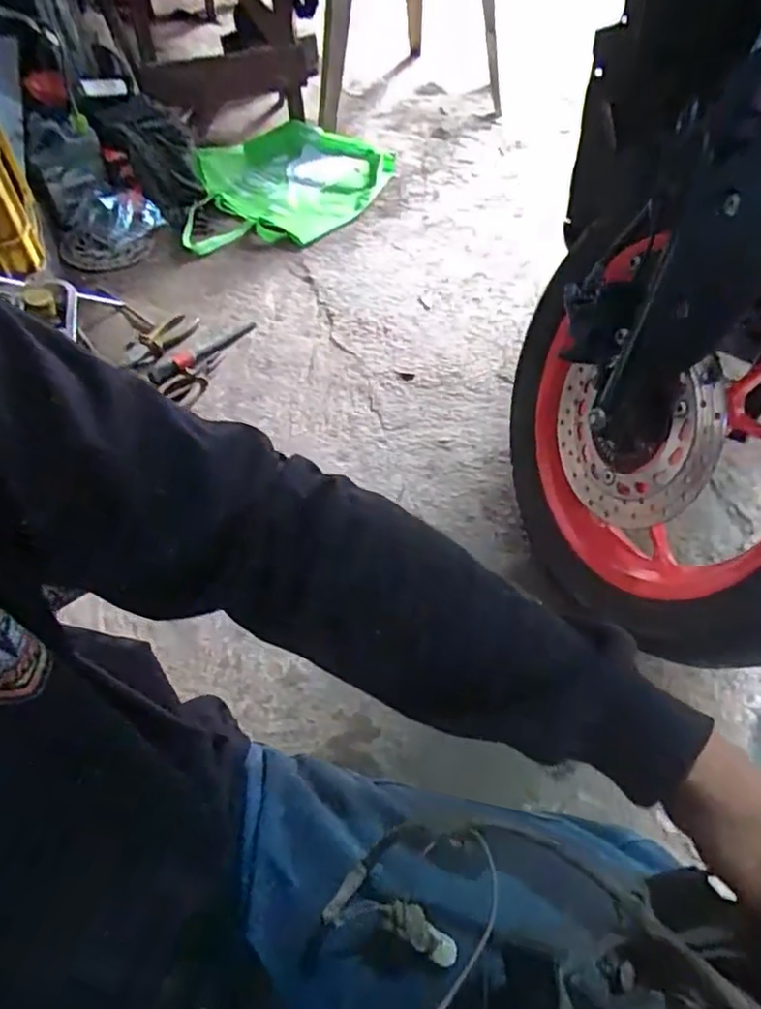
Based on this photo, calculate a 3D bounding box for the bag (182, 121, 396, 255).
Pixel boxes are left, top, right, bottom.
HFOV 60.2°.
[{"bbox_3d":[-0.188,-0.672,1.402,0.386,0.108,0.424,6,55,8],"label":"bag"}]

